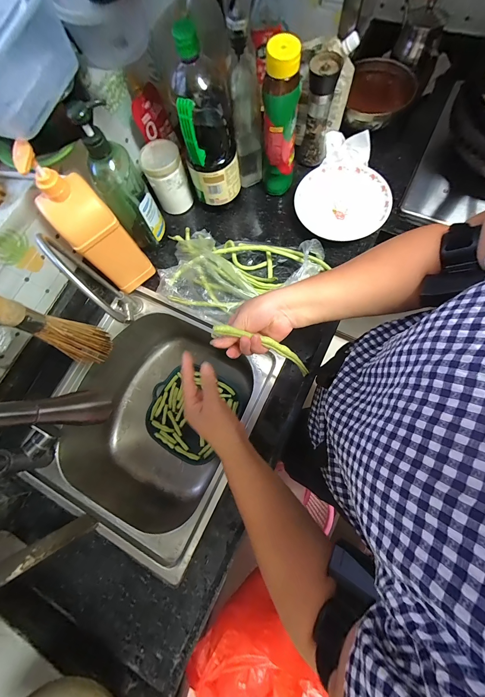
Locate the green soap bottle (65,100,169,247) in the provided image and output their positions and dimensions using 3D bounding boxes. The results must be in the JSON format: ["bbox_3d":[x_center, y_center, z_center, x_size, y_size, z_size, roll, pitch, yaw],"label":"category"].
[{"bbox_3d":[-0.226,-0.313,0.491,0.081,0.255,0.089,-21,75,-4],"label":"green soap bottle"}]

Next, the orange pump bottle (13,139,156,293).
[{"bbox_3d":[-0.260,-0.206,0.478,0.093,0.281,0.074,-42,78,-9],"label":"orange pump bottle"}]

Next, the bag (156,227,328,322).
[{"bbox_3d":[-0.012,-0.156,0.548,0.320,0.070,0.199,17,76,6],"label":"bag"}]

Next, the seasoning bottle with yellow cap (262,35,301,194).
[{"bbox_3d":[0.074,-0.425,0.523,0.067,0.250,0.065,-3,75,1],"label":"seasoning bottle with yellow cap"}]

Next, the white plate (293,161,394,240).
[{"bbox_3d":[0.220,-0.331,0.590,0.195,0.049,0.175,9,75,4],"label":"white plate"}]

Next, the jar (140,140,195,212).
[{"bbox_3d":[-0.167,-0.380,0.596,0.083,0.125,0.081,0,75,1],"label":"jar"}]

